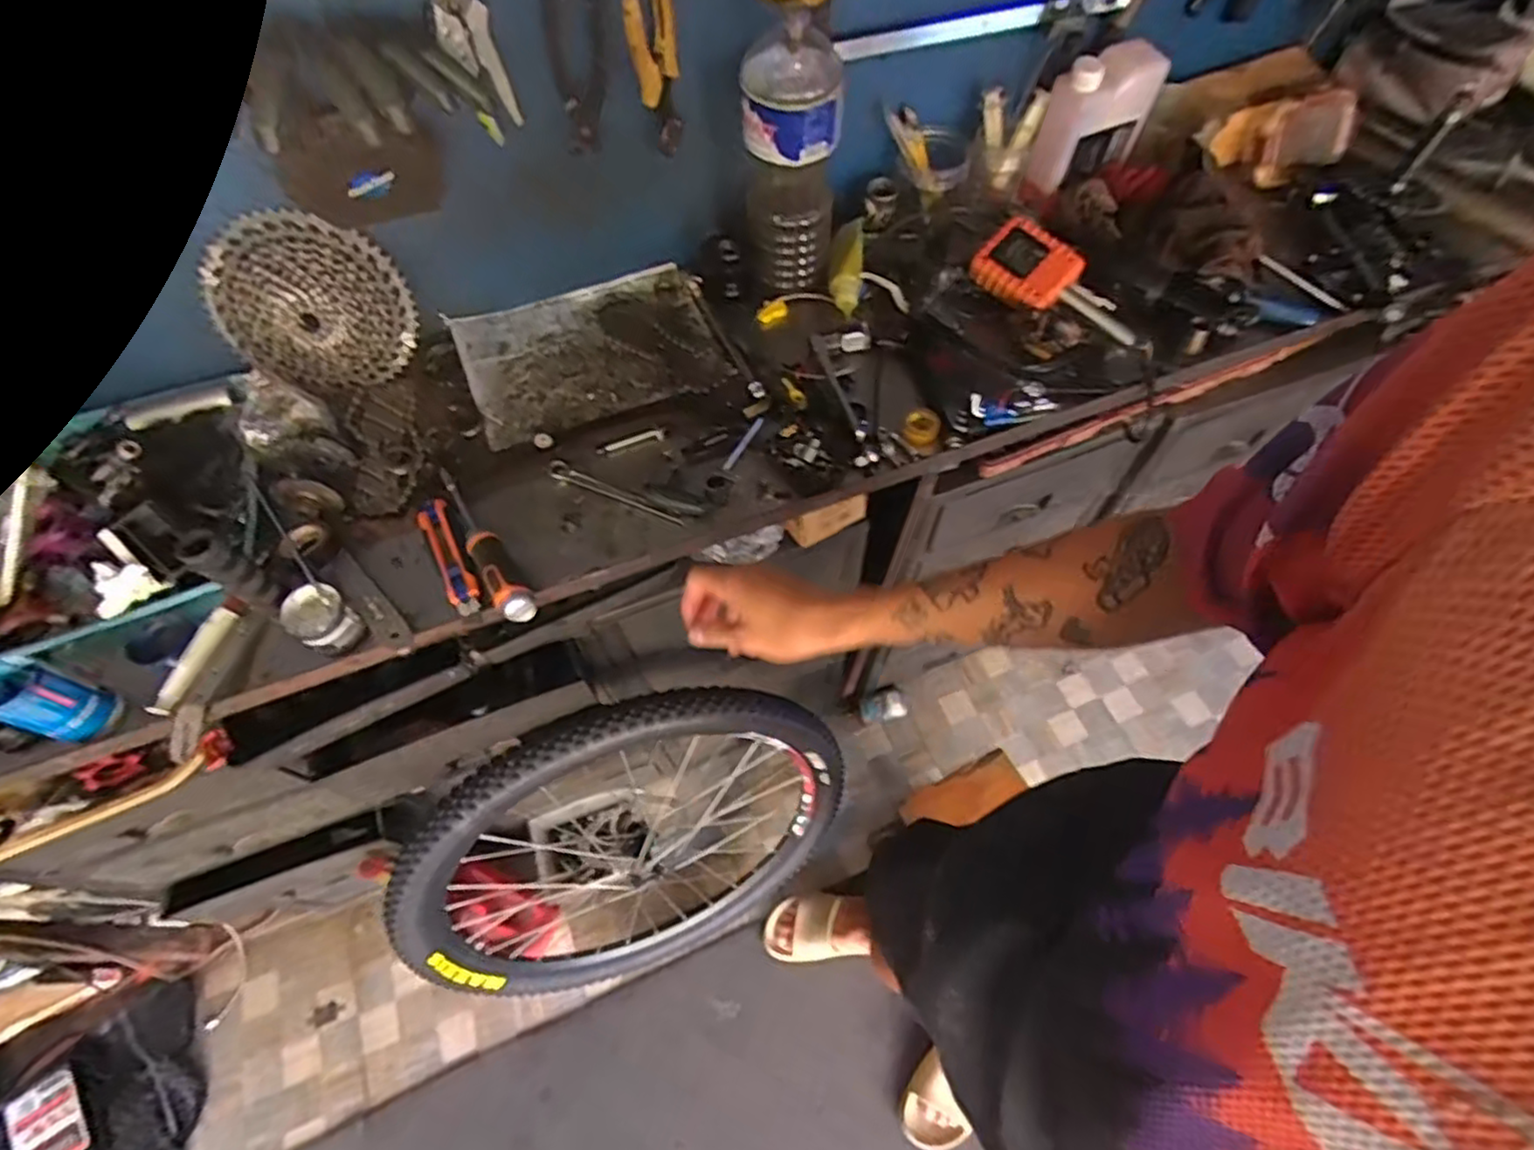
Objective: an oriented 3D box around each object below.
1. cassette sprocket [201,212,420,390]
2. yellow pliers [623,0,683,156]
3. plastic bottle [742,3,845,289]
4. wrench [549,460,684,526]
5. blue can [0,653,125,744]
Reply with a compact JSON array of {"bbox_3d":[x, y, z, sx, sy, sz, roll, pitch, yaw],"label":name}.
[{"bbox_3d":[-0.487,-0.283,0.739,0.192,0.163,0.055,-13,57,-9],"label":"cassette sprocket"},{"bbox_3d":[-0.108,-0.492,0.680,0.020,0.172,0.053,26,71,11],"label":"yellow pliers"},{"bbox_3d":[0.026,-0.441,0.772,0.102,0.277,0.089,1,61,2],"label":"plastic bottle"},{"bbox_3d":[-0.164,-0.087,0.742,0.161,0.014,0.019,24,64,14],"label":"wrench"},{"bbox_3d":[-0.626,0.113,0.604,0.062,0.081,0.060,-1,61,1],"label":"blue can"}]

